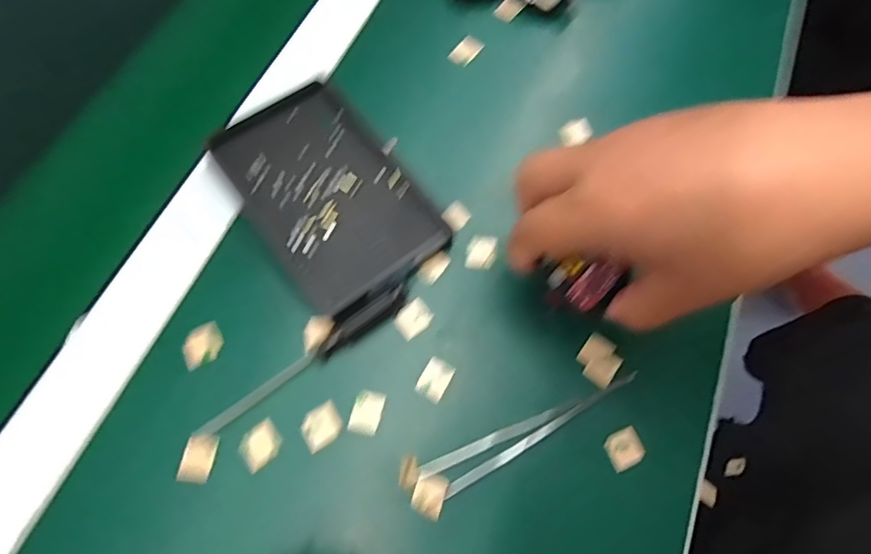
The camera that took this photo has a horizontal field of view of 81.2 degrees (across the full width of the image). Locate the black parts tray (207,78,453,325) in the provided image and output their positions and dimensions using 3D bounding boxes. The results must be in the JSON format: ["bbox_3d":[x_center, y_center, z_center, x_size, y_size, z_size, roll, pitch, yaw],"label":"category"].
[{"bbox_3d":[-0.063,-0.050,0.304,0.087,0.016,0.137,-36,74,-16],"label":"black parts tray"}]

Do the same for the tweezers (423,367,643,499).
[{"bbox_3d":[0.055,0.084,0.274,0.129,0.016,0.019,-21,70,-11],"label":"tweezers"}]

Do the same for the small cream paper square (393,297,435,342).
[{"bbox_3d":[-0.012,0.024,0.290,0.021,0.004,0.017,-36,74,-16],"label":"small cream paper square"}]

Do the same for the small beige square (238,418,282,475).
[{"bbox_3d":[-0.090,0.086,0.260,0.020,0.004,0.019,-36,74,-16],"label":"small beige square"}]

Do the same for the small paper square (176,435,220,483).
[{"bbox_3d":[-0.120,0.091,0.256,0.016,0.004,0.024,11,68,2],"label":"small paper square"}]

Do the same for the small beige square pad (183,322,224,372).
[{"bbox_3d":[-0.128,0.037,0.278,0.021,0.005,0.021,-26,73,-19],"label":"small beige square pad"}]

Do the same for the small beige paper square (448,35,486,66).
[{"bbox_3d":[0.022,-0.163,0.368,0.016,0.010,0.023,37,72,11],"label":"small beige paper square"}]

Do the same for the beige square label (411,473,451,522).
[{"bbox_3d":[-0.003,0.108,0.254,0.016,0.004,0.021,18,68,5],"label":"beige square label"}]

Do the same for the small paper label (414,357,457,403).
[{"bbox_3d":[0.000,0.056,0.280,0.016,0.004,0.022,28,69,8],"label":"small paper label"}]

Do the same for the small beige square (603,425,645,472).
[{"bbox_3d":[0.101,0.092,0.272,0.018,0.004,0.019,-19,70,-10],"label":"small beige square"}]

